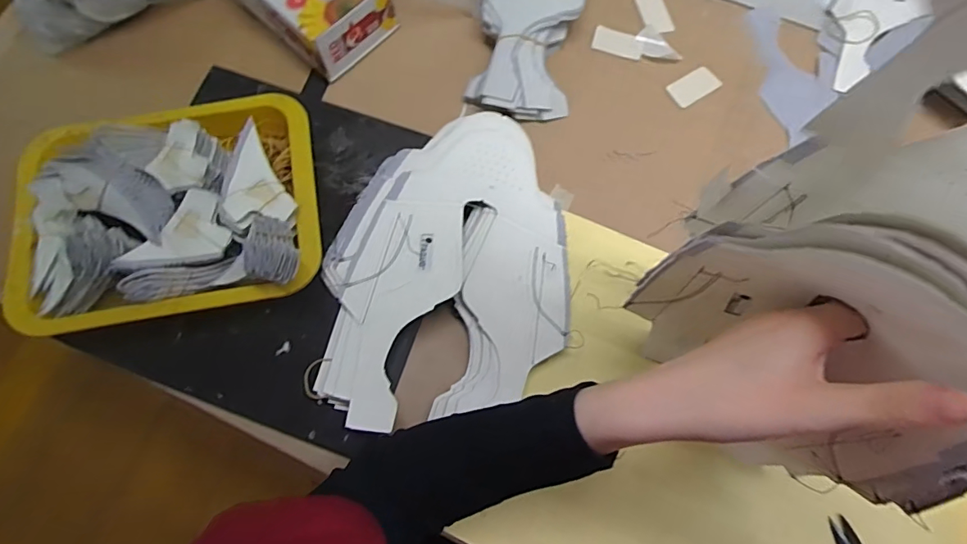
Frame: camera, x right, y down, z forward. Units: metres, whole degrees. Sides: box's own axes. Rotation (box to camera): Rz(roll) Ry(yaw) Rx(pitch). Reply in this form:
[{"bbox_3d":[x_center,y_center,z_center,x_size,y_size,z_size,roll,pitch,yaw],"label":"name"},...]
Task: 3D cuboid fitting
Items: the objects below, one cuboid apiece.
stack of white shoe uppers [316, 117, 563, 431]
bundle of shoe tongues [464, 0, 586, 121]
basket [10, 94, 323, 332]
[{"bbox_3d":[-0.030,-0.002,0.456,0.212,0.039,0.289,0,74,-1],"label":"stack of white shoe uppers"},{"bbox_3d":[0.049,-0.264,0.542,0.105,0.036,0.198,11,88,3],"label":"bundle of shoe tongues"},{"bbox_3d":[-0.281,-0.064,0.427,0.258,0.072,0.199,-10,74,-3],"label":"basket"}]

